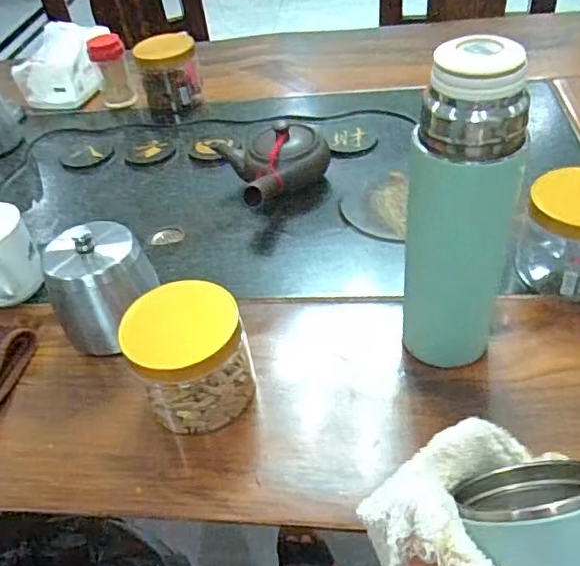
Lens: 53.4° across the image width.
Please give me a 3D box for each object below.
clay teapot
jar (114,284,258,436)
[{"bbox_3d":[-0.008,-0.121,0.627,0.113,0.064,0.117,-21,45,-13],"label":"clay teapot"},{"bbox_3d":[-0.070,0.057,0.424,0.081,0.090,0.071,-17,44,-9],"label":"jar"}]

